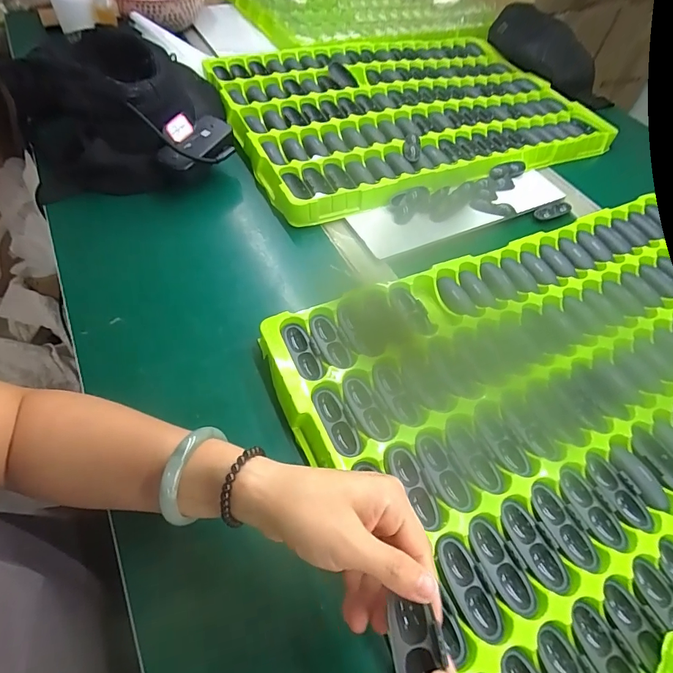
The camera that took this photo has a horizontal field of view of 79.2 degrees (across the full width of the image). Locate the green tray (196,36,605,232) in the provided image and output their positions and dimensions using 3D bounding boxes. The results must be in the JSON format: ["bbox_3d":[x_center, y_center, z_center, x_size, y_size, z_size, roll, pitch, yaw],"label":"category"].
[{"bbox_3d":[0.116,-0.383,0.666,0.580,0.046,0.415,-20,60,-18],"label":"green tray"}]

